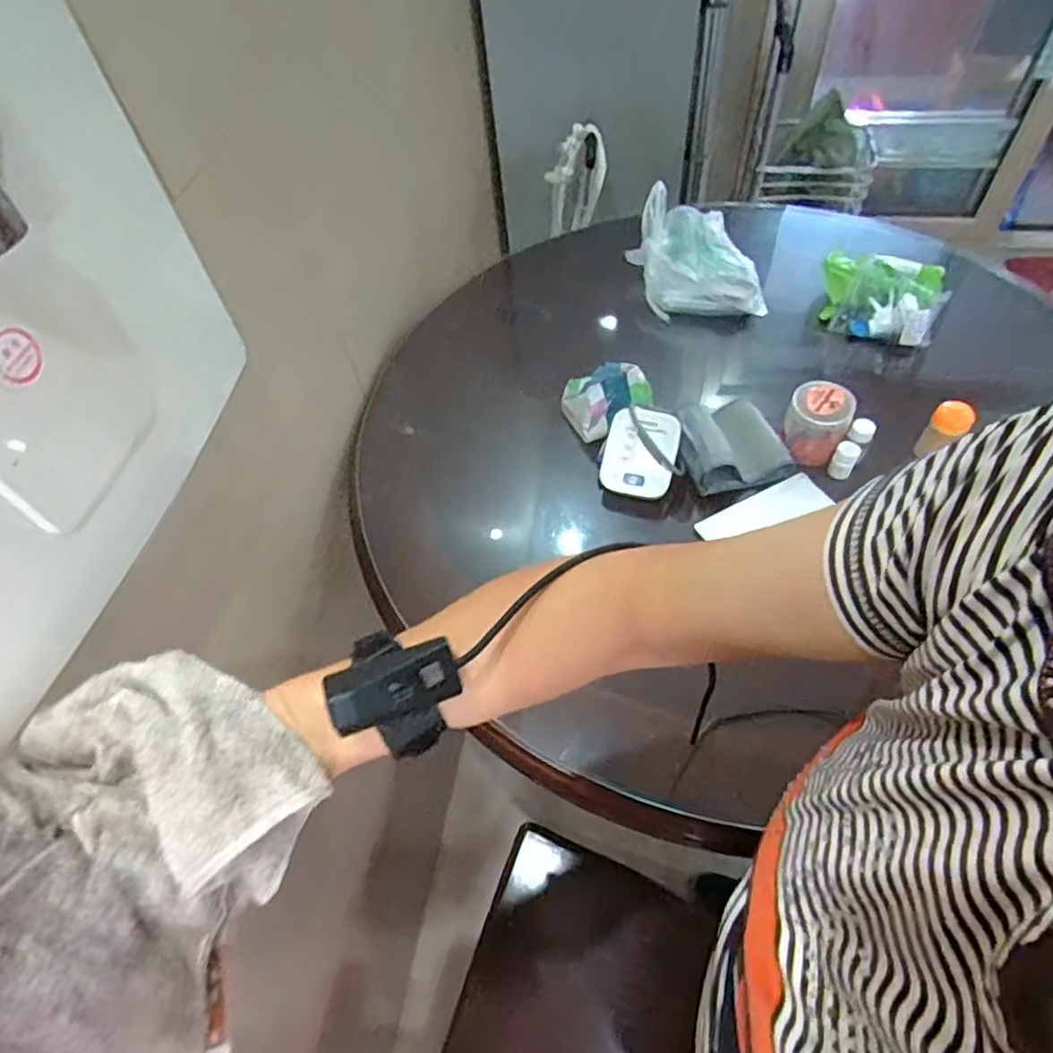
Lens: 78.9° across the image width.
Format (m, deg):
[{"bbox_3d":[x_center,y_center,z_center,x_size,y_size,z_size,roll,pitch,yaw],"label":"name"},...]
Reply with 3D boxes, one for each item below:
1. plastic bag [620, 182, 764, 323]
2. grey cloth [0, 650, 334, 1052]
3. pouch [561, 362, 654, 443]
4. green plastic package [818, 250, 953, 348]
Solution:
[{"bbox_3d":[0.316,-0.501,1.194,0.239,0.157,0.218,1,55,6],"label":"plastic bag"},{"bbox_3d":[-0.212,0.193,0.347,0.144,0.138,0.210,20,59,18],"label":"grey cloth"},{"bbox_3d":[0.128,-0.195,1.003,0.139,0.086,0.090,-5,55,2],"label":"pouch"},{"bbox_3d":[0.618,-0.407,1.114,0.189,0.084,0.154,13,57,14],"label":"green plastic package"}]

